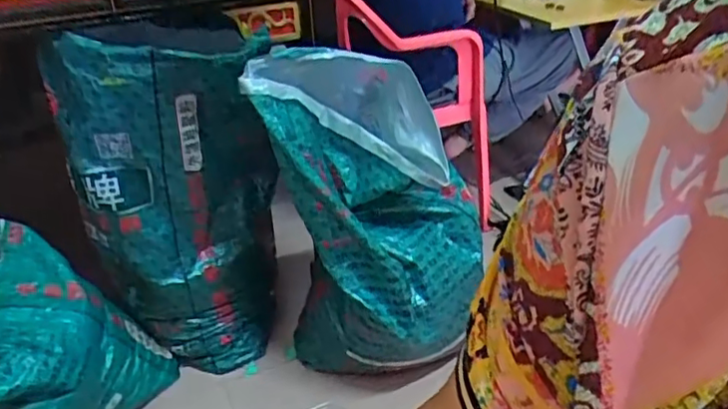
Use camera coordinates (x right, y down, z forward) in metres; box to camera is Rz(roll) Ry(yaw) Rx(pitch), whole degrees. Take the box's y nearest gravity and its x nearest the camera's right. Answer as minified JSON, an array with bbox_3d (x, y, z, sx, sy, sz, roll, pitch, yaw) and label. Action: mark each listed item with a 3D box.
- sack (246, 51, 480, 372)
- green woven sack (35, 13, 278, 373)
[{"bbox_3d":[0.023,0.018,0.996,0.320,0.524,0.249,6,30,12],"label":"sack"},{"bbox_3d":[-0.308,0.011,1.047,0.299,0.639,0.213,-2,29,-1],"label":"green woven sack"}]

